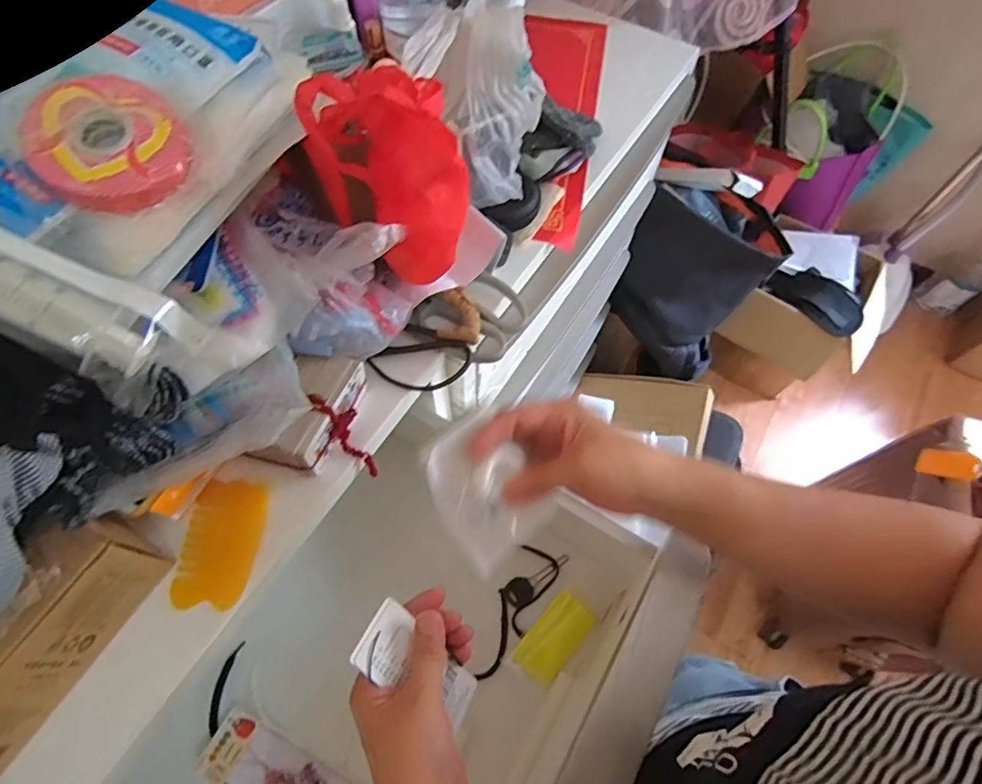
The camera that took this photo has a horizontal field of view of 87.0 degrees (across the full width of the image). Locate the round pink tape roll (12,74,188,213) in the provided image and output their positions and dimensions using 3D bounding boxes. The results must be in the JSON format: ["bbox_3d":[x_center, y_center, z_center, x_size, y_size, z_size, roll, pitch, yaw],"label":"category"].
[{"bbox_3d":[-0.217,-0.140,0.293,0.079,0.017,0.078,-25,86,-20],"label":"round pink tape roll"}]

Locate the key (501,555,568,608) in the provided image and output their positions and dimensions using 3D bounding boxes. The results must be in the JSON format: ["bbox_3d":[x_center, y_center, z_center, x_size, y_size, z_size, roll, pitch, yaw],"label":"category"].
[{"bbox_3d":[0.048,0.193,0.538,0.077,0.007,0.026,-33,68,-16],"label":"key"}]

